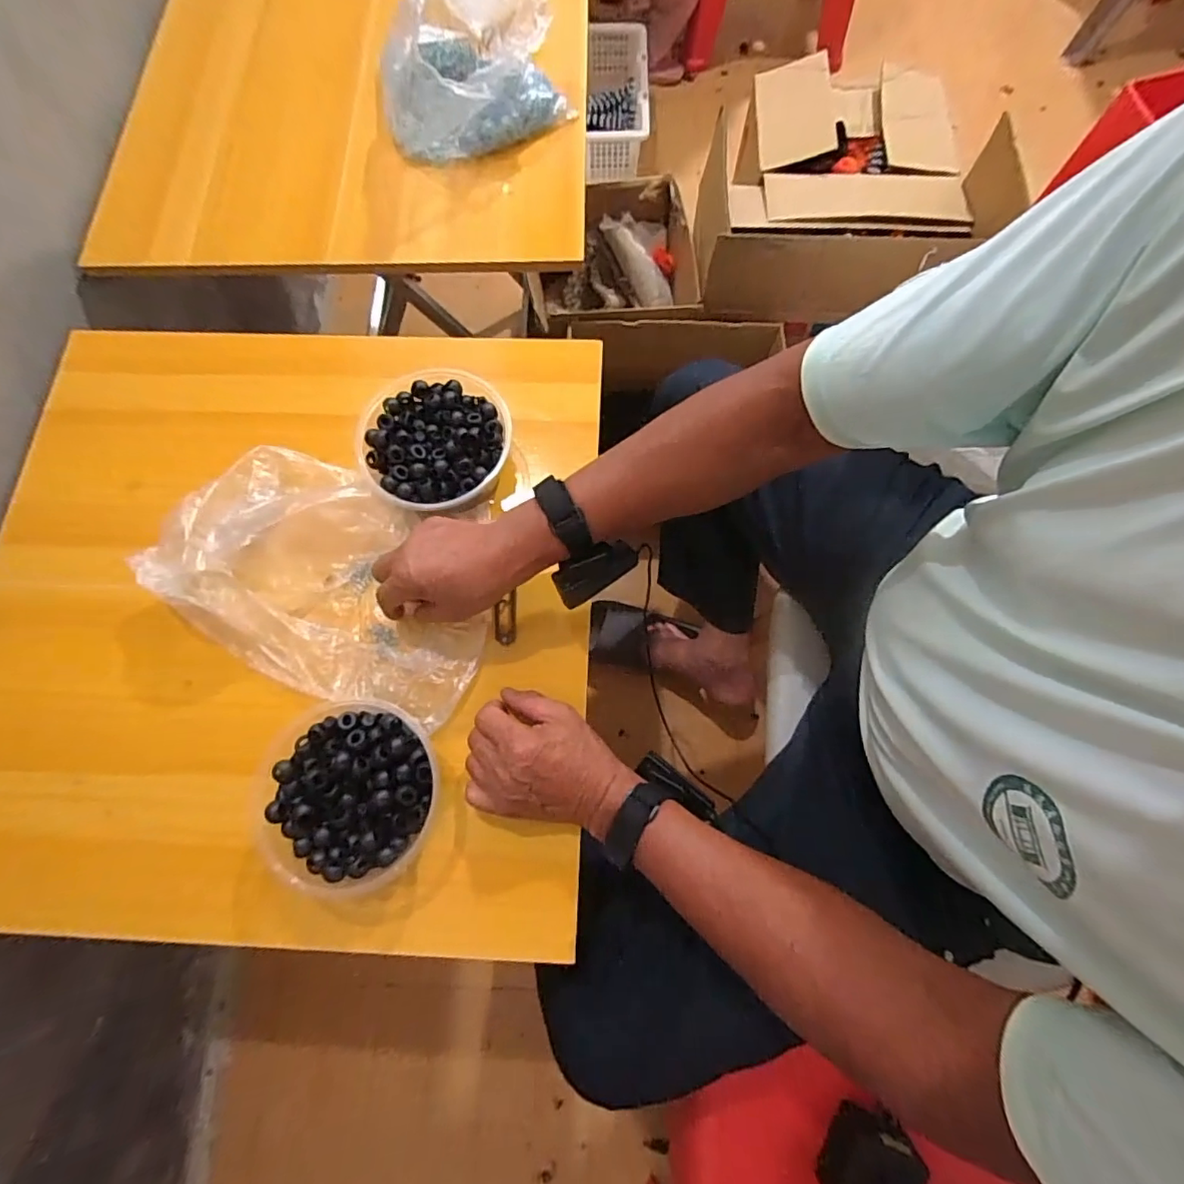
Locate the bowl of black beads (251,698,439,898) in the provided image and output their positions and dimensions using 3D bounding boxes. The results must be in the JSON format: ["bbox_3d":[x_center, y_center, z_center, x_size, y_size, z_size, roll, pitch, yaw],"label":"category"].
[{"bbox_3d":[-0.199,0.164,0.448,0.137,0.048,0.142,0,74,1],"label":"bowl of black beads"}]

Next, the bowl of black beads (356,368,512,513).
[{"bbox_3d":[-0.152,-0.138,0.531,0.137,0.054,0.137,0,74,1],"label":"bowl of black beads"}]

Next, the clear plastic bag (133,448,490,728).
[{"bbox_3d":[-0.236,-0.015,0.497,0.287,0.064,0.199,18,75,6],"label":"clear plastic bag"}]

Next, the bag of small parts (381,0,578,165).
[{"bbox_3d":[-0.146,-0.633,0.637,0.221,0.147,0.174,-16,74,-3],"label":"bag of small parts"}]

